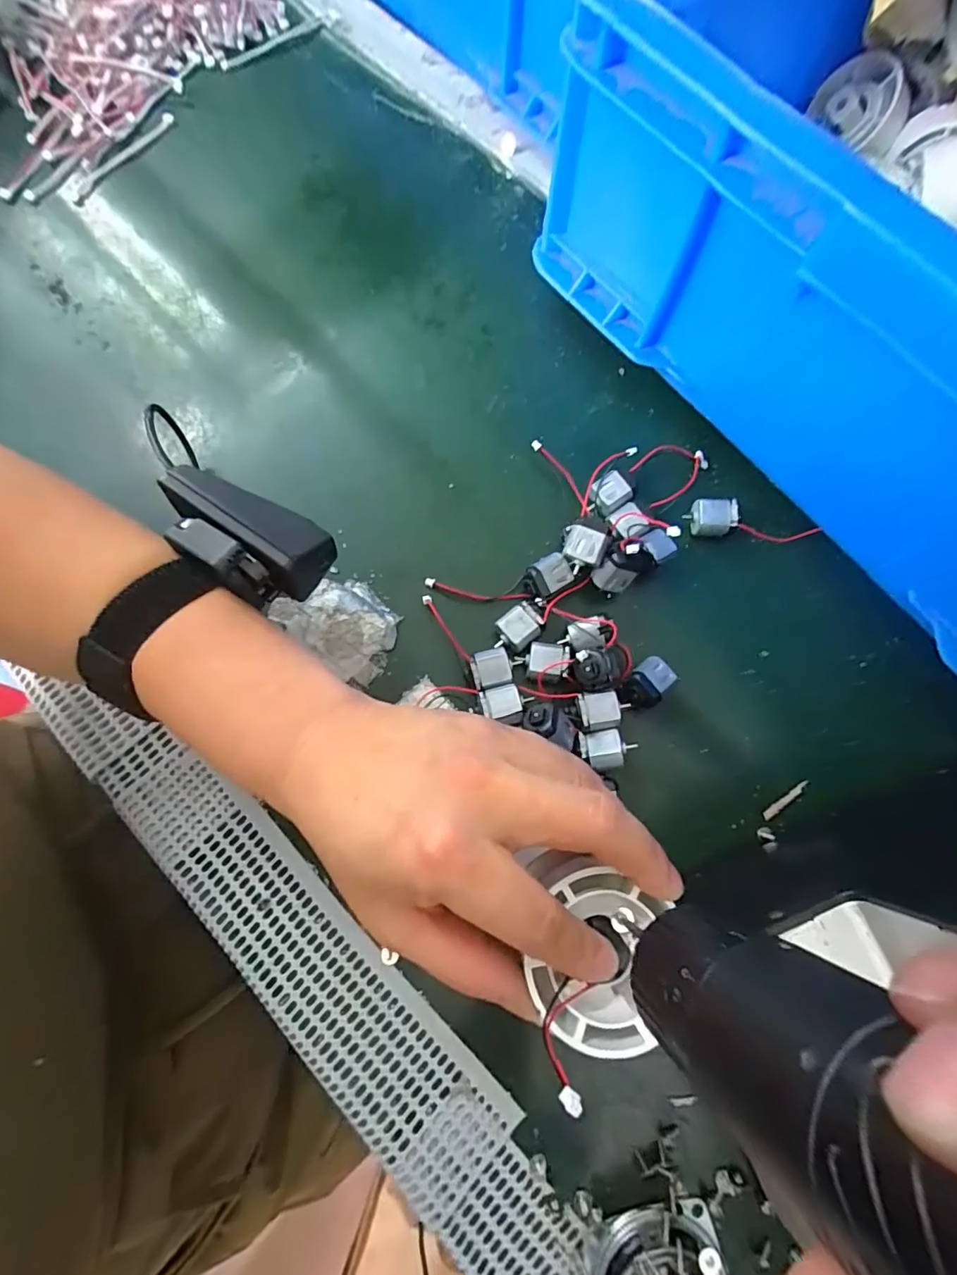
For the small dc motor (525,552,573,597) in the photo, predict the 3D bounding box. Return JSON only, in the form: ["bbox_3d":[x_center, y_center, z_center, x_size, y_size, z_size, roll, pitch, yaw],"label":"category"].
[{"bbox_3d":[0.036,-0.030,0.278,0.025,0.018,0.017,-32,79,-8],"label":"small dc motor"}]

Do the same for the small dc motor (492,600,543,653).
[{"bbox_3d":[0.019,-0.003,0.272,0.024,0.014,0.019,-37,80,-9],"label":"small dc motor"}]

